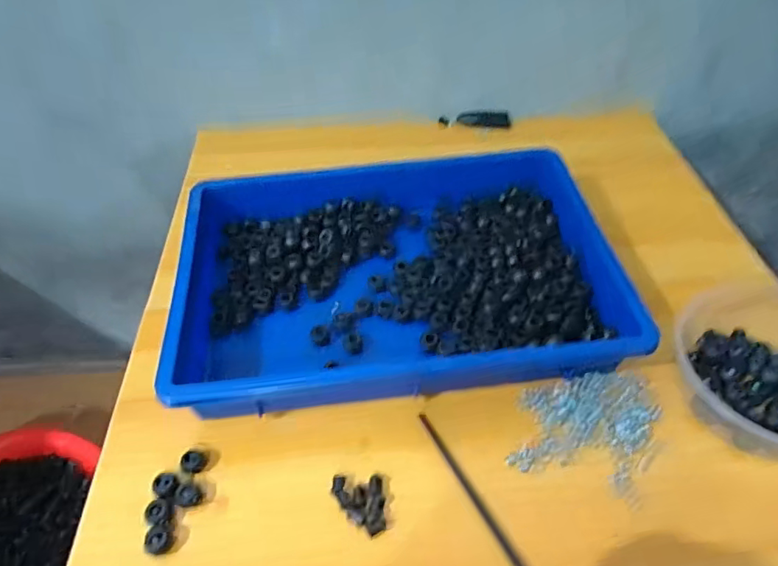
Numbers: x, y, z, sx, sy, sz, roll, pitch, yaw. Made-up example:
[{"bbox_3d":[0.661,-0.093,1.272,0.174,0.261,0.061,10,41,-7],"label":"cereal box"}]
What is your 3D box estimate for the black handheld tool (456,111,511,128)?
[{"bbox_3d":[0.122,-0.211,0.690,0.066,0.019,0.013,11,47,9],"label":"black handheld tool"}]

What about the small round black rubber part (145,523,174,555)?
[{"bbox_3d":[-0.149,0.168,0.352,0.017,0.013,0.016,1,46,-1],"label":"small round black rubber part"}]

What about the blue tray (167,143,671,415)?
[{"bbox_3d":[0.004,-0.015,0.483,0.359,0.070,0.256,-4,47,-5],"label":"blue tray"}]

